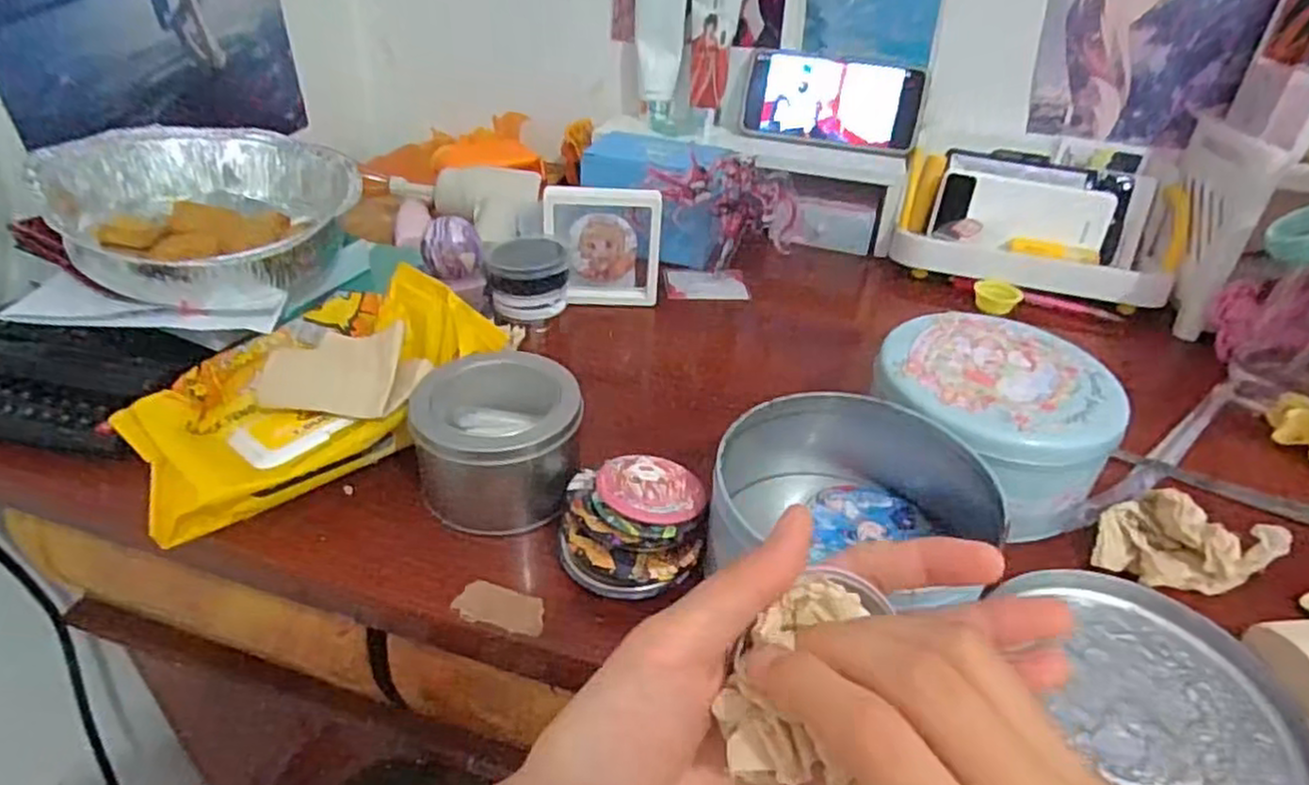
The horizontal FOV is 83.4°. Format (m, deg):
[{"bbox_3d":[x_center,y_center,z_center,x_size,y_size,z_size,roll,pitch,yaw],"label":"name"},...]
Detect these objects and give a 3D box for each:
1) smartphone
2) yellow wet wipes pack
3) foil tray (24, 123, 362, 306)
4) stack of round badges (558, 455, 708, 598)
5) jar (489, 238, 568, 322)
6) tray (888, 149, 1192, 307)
[{"bbox_3d":[0.168,-0.273,0.692,0.163,0.079,0.015,11,13,11],"label":"smartphone"},{"bbox_3d":[-0.188,-0.007,0.427,0.211,0.052,0.125,-26,45,-35],"label":"yellow wet wipes pack"},{"bbox_3d":[-0.296,-0.120,0.498,0.196,0.070,0.176,30,43,31],"label":"foil tray"},{"bbox_3d":[-0.011,0.065,0.361,0.068,0.037,0.069,6,36,2],"label":"stack of round badges"},{"bbox_3d":[-0.091,-0.084,0.538,0.057,0.043,0.050,-2,36,-8],"label":"jar"},{"bbox_3d":[0.341,-0.150,0.657,0.233,0.082,0.139,9,36,7],"label":"tray"}]

